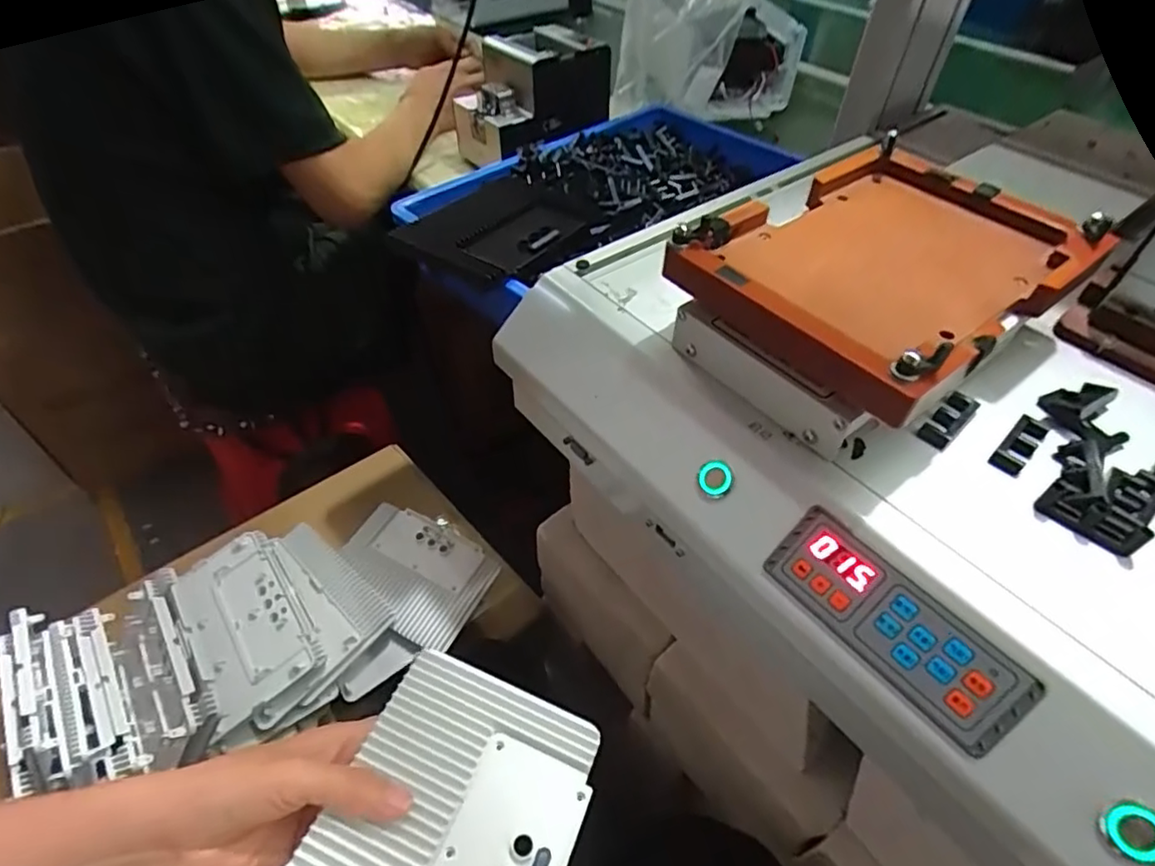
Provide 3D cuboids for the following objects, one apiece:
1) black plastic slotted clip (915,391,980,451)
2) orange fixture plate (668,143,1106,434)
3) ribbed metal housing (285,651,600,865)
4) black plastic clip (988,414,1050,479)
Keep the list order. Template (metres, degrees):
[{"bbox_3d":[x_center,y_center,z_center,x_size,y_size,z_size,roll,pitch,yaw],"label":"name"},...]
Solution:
[{"bbox_3d":[0.206,-0.008,0.337,0.043,0.006,0.016,-34,57,-28],"label":"black plastic slotted clip"},{"bbox_3d":[0.175,-0.101,0.355,0.236,0.041,0.163,-31,55,-26],"label":"orange fixture plate"},{"bbox_3d":[-0.075,0.225,0.328,0.130,0.021,0.184,17,50,14],"label":"ribbed metal housing"},{"bbox_3d":[0.240,0.006,0.329,0.046,0.007,0.015,-35,57,-28],"label":"black plastic clip"}]

